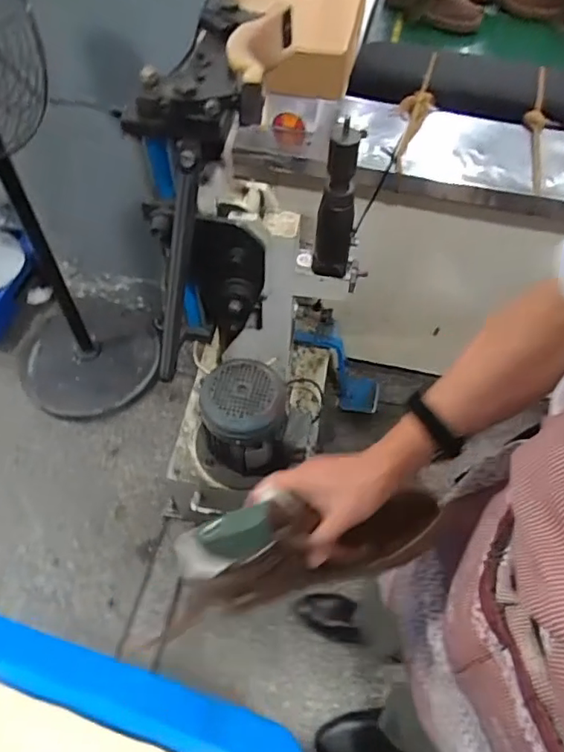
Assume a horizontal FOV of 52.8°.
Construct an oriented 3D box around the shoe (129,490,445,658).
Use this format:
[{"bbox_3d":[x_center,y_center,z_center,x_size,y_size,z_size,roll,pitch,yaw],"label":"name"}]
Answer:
[{"bbox_3d":[0.010,0.170,0.562,0.301,0.082,0.086,-14,57,3],"label":"shoe"}]

